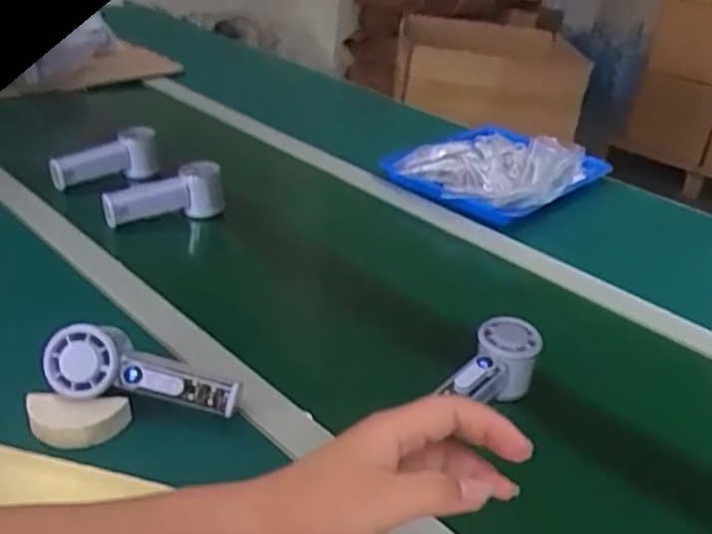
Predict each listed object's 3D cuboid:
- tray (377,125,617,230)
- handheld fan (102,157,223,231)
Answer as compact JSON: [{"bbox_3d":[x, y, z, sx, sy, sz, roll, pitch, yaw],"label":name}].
[{"bbox_3d":[0.227,-0.168,1.164,0.272,0.079,0.329,27,35,32],"label":"tray"},{"bbox_3d":[-0.250,-0.088,0.949,0.153,0.072,0.055,-9,31,-22],"label":"handheld fan"}]

